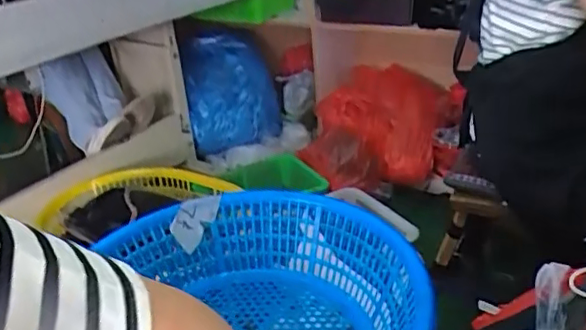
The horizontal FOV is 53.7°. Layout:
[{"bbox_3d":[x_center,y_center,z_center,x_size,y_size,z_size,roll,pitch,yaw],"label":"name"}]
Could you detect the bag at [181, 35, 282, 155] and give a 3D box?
[{"bbox_3d":[-0.195,-0.230,1.838,0.271,0.319,0.177,-9,28,-7],"label":"bag"}]

